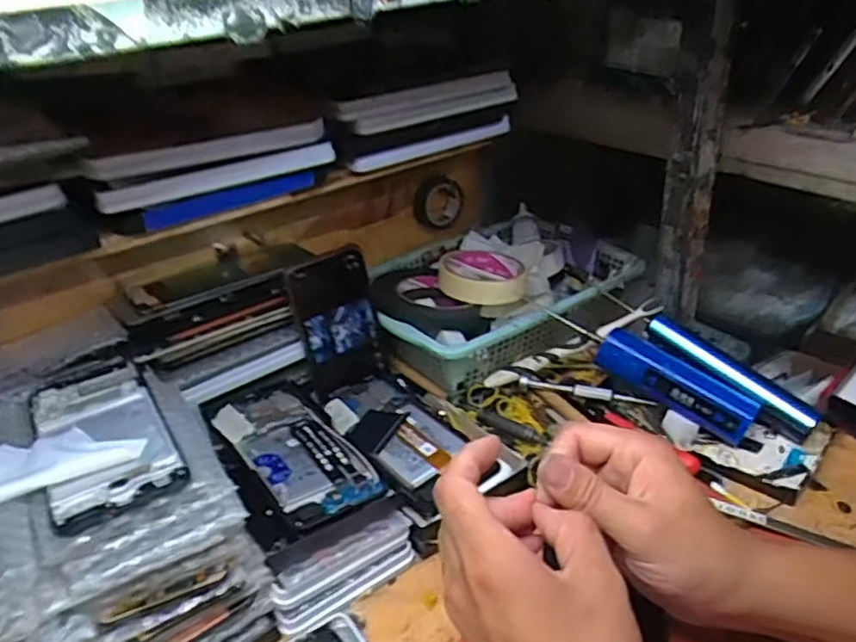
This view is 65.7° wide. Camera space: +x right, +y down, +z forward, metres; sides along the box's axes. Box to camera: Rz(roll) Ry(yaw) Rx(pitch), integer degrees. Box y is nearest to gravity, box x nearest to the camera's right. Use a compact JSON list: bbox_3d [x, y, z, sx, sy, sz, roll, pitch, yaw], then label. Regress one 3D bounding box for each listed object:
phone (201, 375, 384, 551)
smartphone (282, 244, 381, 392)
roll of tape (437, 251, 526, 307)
[{"bbox_3d":[-0.110,0.097,0.506,0.090,0.012,0.168,-22,34,-26],"label":"phone"},{"bbox_3d":[-0.082,0.001,0.596,0.070,0.126,0.013,-21,22,-24],"label":"smartphone"},{"bbox_3d":[0.055,-0.048,0.674,0.087,0.018,0.086,-4,30,2],"label":"roll of tape"}]

